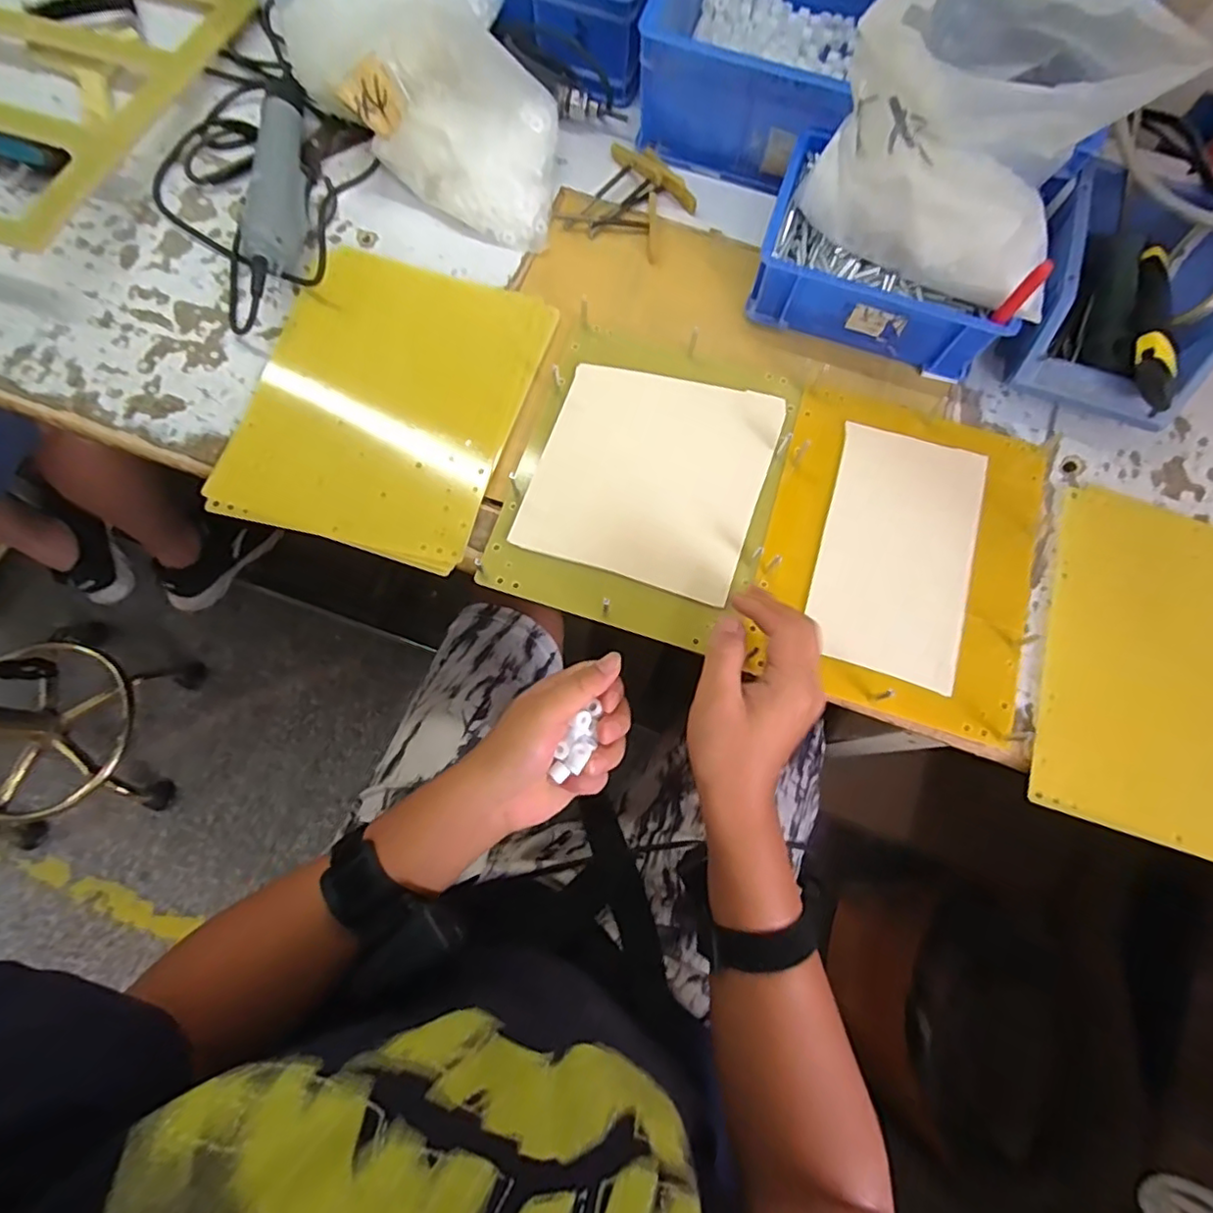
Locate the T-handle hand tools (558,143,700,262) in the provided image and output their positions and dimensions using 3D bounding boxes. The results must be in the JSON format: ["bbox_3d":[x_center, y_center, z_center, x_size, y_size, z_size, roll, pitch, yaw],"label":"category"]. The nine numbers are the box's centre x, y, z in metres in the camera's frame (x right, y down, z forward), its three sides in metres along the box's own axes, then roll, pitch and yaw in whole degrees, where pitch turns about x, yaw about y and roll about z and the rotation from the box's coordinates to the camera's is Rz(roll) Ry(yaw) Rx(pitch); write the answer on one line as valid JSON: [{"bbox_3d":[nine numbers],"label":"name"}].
[{"bbox_3d":[0.023,-0.356,0.529,0.092,0.020,0.092,34,77,7],"label":"T-handle hand tools"}]

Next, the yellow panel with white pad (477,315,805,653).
[{"bbox_3d":[0.032,-0.102,0.465,0.190,0.007,0.242,17,75,3],"label":"yellow panel with white pad"}]

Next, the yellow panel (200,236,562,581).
[{"bbox_3d":[-0.171,-0.164,0.474,0.198,0.011,0.246,16,75,3],"label":"yellow panel"}]

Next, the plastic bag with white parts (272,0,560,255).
[{"bbox_3d":[-0.151,-0.465,0.448,0.195,0.222,0.289,-20,76,-6],"label":"plastic bag with white parts"}]

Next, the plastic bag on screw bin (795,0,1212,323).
[{"bbox_3d":[0.244,-0.320,0.409,0.177,0.146,0.141,14,74,2],"label":"plastic bag on screw bin"}]

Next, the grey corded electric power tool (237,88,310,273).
[{"bbox_3d":[-0.273,-0.349,0.505,0.041,0.043,0.178,-5,75,-3],"label":"grey corded electric power tool"}]

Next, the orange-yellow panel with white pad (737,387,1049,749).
[{"bbox_3d":[0.220,-0.044,0.445,0.195,0.028,0.242,17,75,3],"label":"orange-yellow panel with white pad"}]

